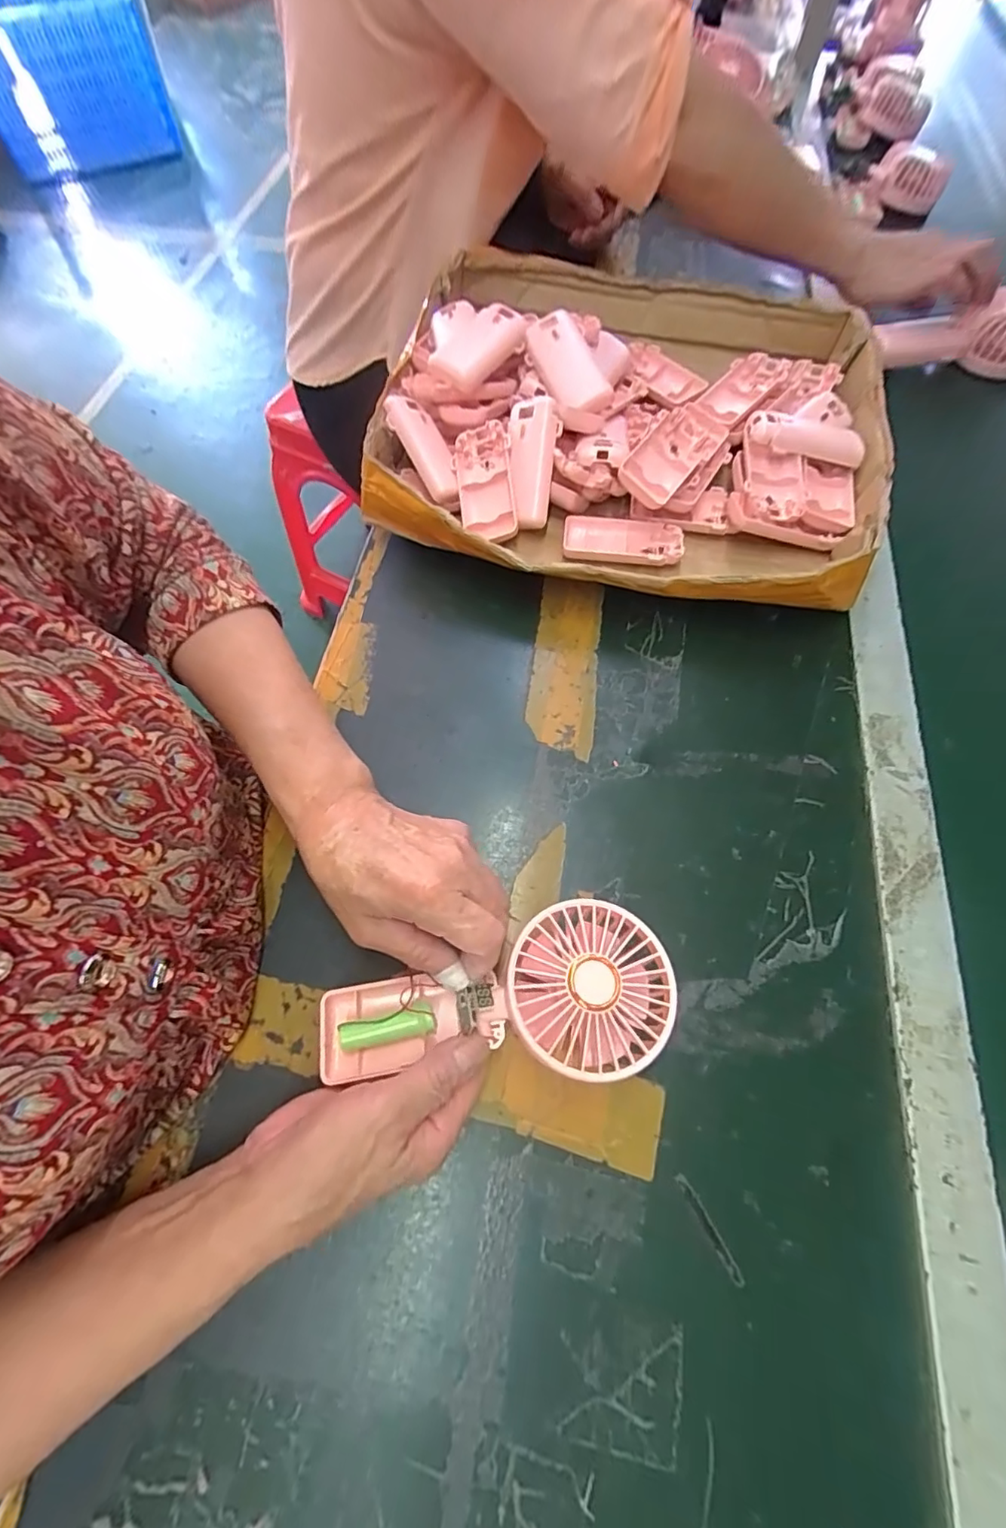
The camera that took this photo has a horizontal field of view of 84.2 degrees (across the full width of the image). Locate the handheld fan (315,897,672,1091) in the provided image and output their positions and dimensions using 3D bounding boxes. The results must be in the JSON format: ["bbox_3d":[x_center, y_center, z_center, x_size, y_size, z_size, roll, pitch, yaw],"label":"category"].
[{"bbox_3d":[-0.003,0.125,0.294,0.181,0.030,0.081,-9,65,1],"label":"handheld fan"}]

